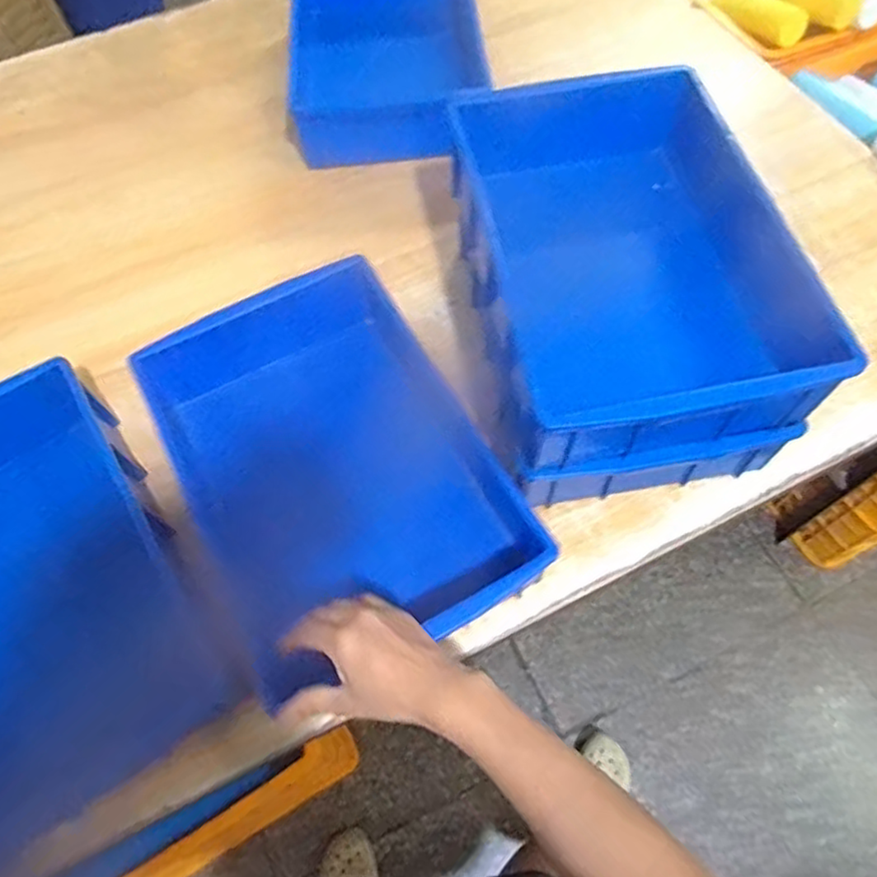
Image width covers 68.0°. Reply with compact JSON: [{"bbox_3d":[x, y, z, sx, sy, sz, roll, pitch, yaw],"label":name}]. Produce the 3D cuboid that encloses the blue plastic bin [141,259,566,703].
[{"bbox_3d":[-0.107,0.029,0.672,0.303,0.120,0.372,-26,63,-11],"label":"blue plastic bin"}]

